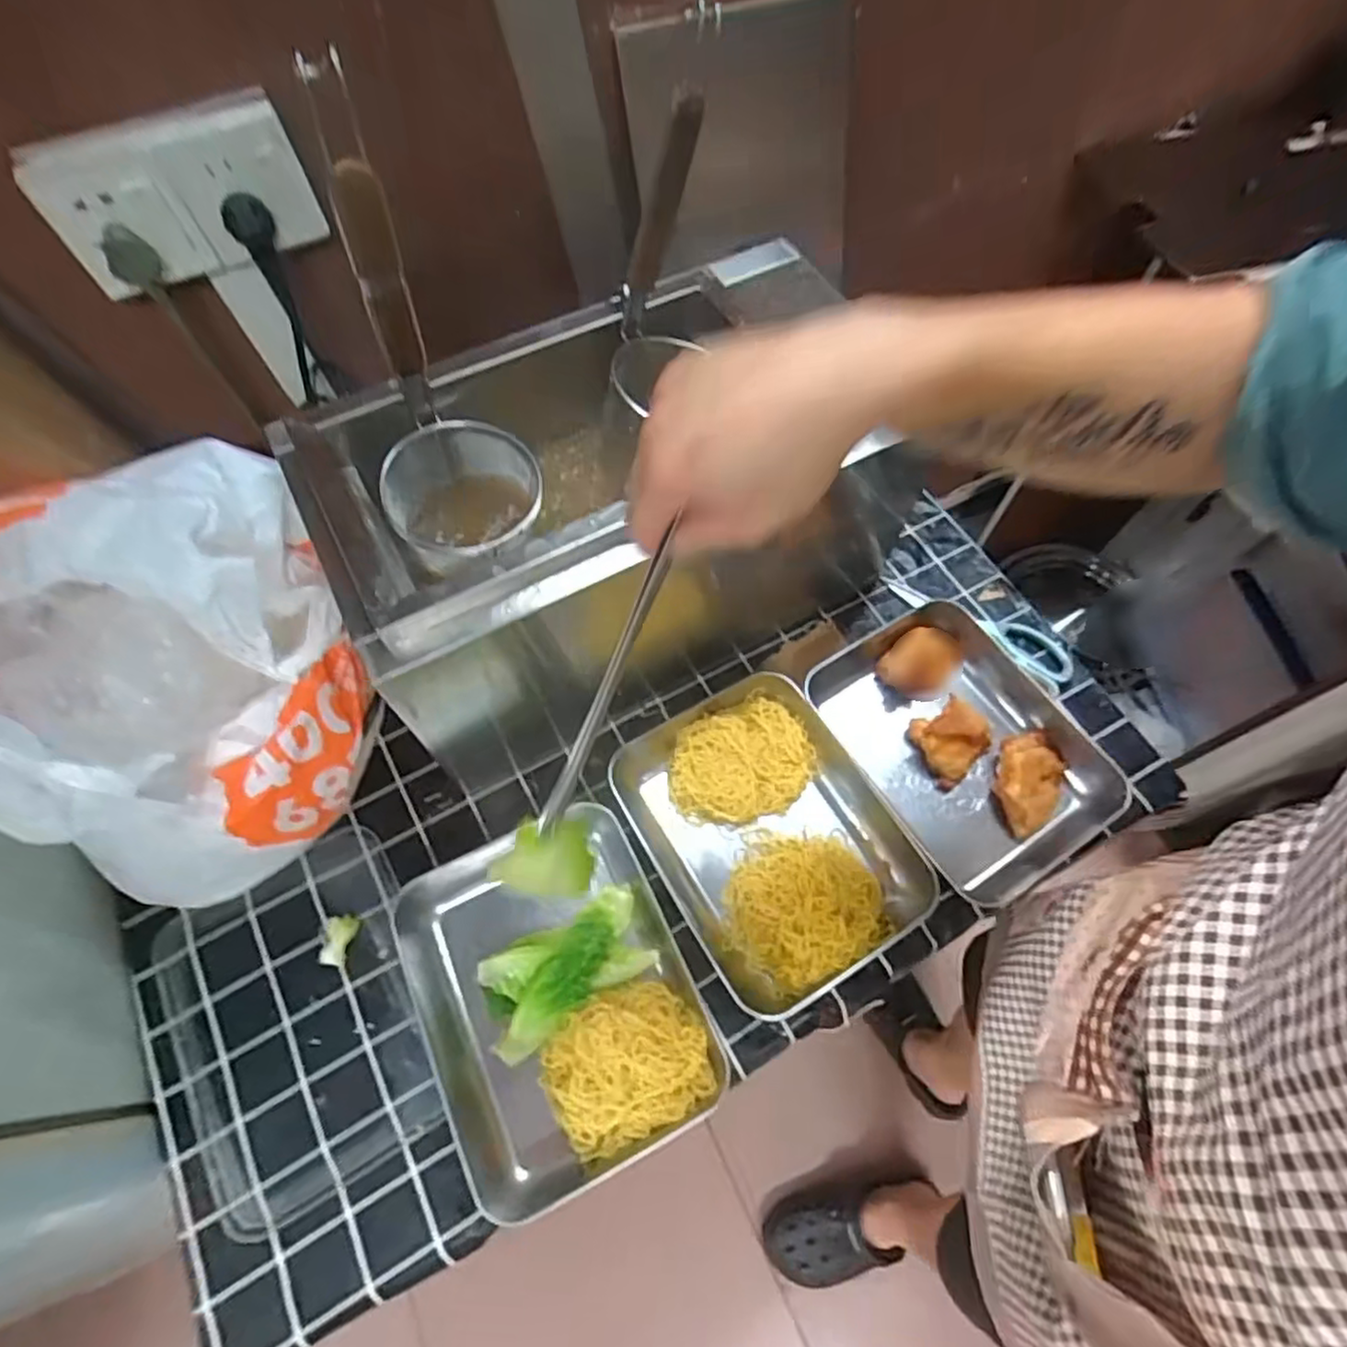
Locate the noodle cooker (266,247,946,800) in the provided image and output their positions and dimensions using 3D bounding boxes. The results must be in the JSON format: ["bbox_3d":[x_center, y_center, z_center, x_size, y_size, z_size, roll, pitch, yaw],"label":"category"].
[{"bbox_3d":[-0.032,-0.160,0.641,0.492,0.279,0.252,-27,67,-12],"label":"noodle cooker"}]

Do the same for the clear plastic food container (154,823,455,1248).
[{"bbox_3d":[-0.301,0.277,0.567,0.185,0.021,0.247,-28,67,-13],"label":"clear plastic food container"}]

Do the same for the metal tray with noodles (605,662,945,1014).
[{"bbox_3d":[0.084,0.134,0.615,0.198,0.049,0.252,-28,67,-13],"label":"metal tray with noodles"}]

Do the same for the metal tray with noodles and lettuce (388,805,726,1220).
[{"bbox_3d":[-0.097,0.256,0.566,0.205,0.057,0.251,-25,67,-12],"label":"metal tray with noodles and lettuce"}]

